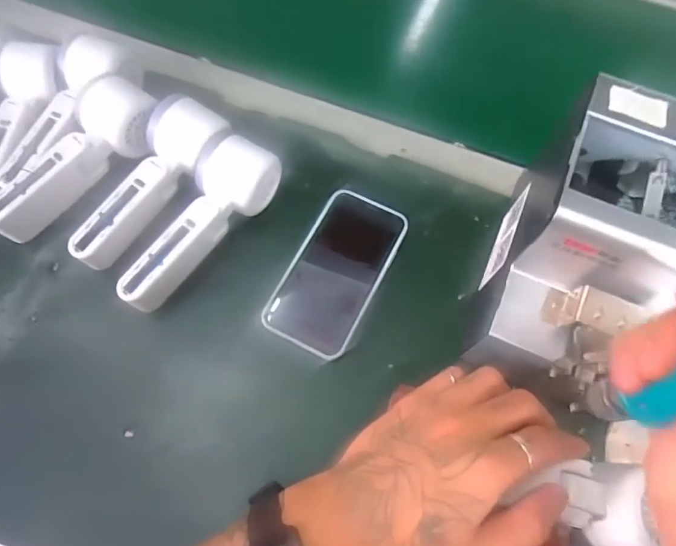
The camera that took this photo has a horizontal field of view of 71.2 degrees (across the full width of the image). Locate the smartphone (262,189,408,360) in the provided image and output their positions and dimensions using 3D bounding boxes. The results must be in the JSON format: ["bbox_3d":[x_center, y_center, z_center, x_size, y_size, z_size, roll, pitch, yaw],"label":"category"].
[{"bbox_3d":[0.001,-0.004,0.396,0.074,0.008,0.139,26,69,8],"label":"smartphone"}]

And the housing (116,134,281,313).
[{"bbox_3d":[-0.113,-0.041,0.393,0.056,0.046,0.170,34,70,11],"label":"housing"}]

